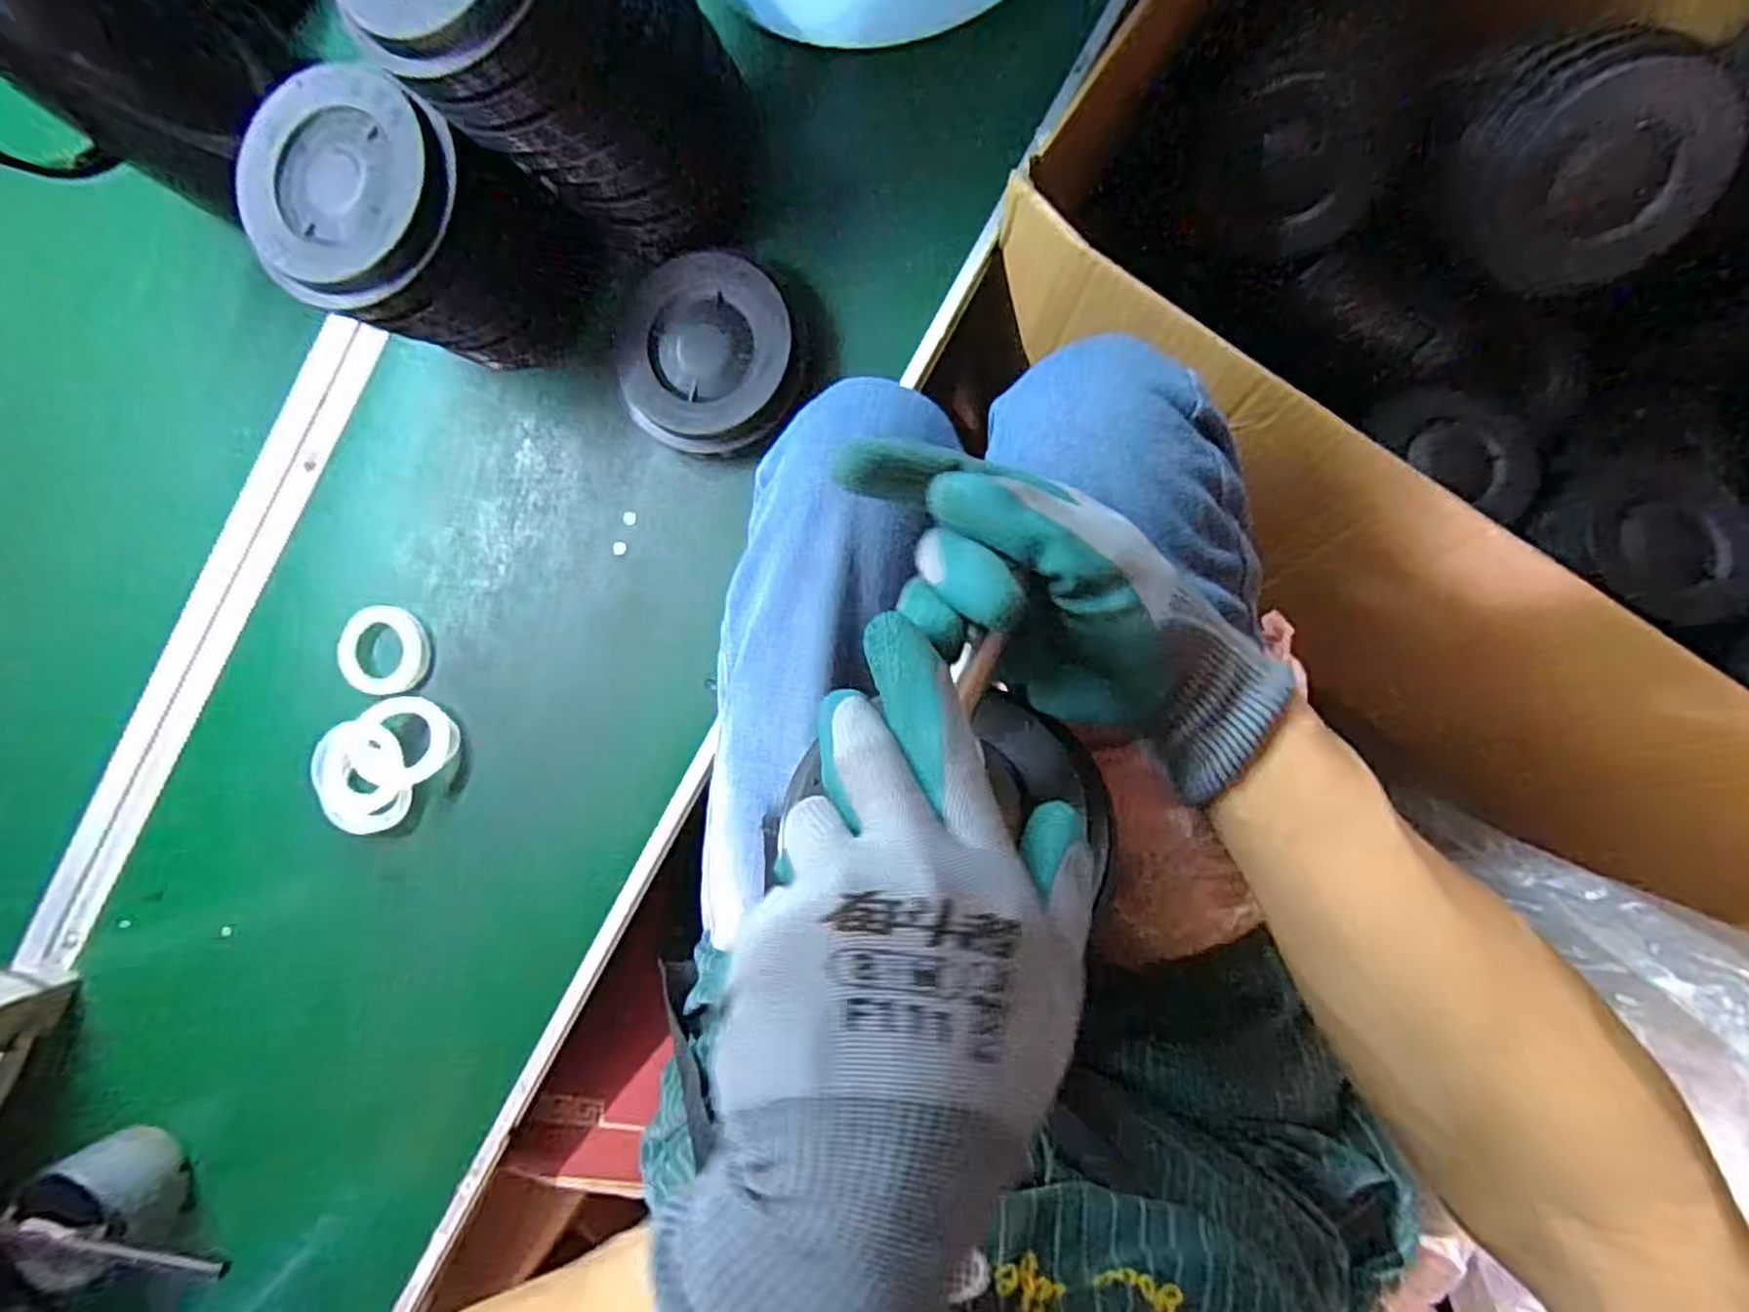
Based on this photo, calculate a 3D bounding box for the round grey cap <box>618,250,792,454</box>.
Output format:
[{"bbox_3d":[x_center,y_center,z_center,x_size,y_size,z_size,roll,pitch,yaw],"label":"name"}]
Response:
[{"bbox_3d":[-0.103,-0.185,0.480,0.105,0.030,0.112,0,90,8],"label":"round grey cap"}]

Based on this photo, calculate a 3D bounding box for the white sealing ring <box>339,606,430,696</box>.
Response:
[{"bbox_3d":[-0.324,-0.003,0.515,0.057,0.008,0.056,0,90,8],"label":"white sealing ring"}]

